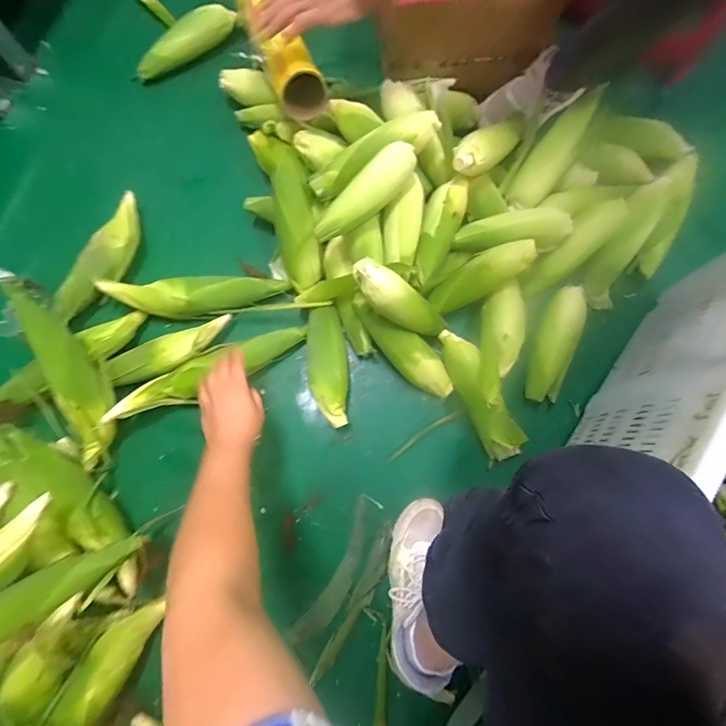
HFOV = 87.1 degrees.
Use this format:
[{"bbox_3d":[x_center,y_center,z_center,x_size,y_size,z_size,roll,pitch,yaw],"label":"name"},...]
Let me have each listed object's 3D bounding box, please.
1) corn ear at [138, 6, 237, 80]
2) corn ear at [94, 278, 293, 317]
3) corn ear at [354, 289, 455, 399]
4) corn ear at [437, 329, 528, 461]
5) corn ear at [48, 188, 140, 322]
[{"bbox_3d":[-0.383,-0.698,0.826,0.247,0.059,0.075,-25,79,8],"label":"corn ear"},{"bbox_3d":[-0.299,-0.123,0.690,0.322,0.058,0.067,-5,78,-2],"label":"corn ear"},{"bbox_3d":[0.072,-0.029,0.672,0.238,0.054,0.067,42,81,8],"label":"corn ear"},{"bbox_3d":[0.201,0.046,0.643,0.067,0.056,0.240,-22,79,-5],"label":"corn ear"},{"bbox_3d":[-0.475,-0.197,0.712,0.059,0.051,0.281,18,78,3],"label":"corn ear"}]

